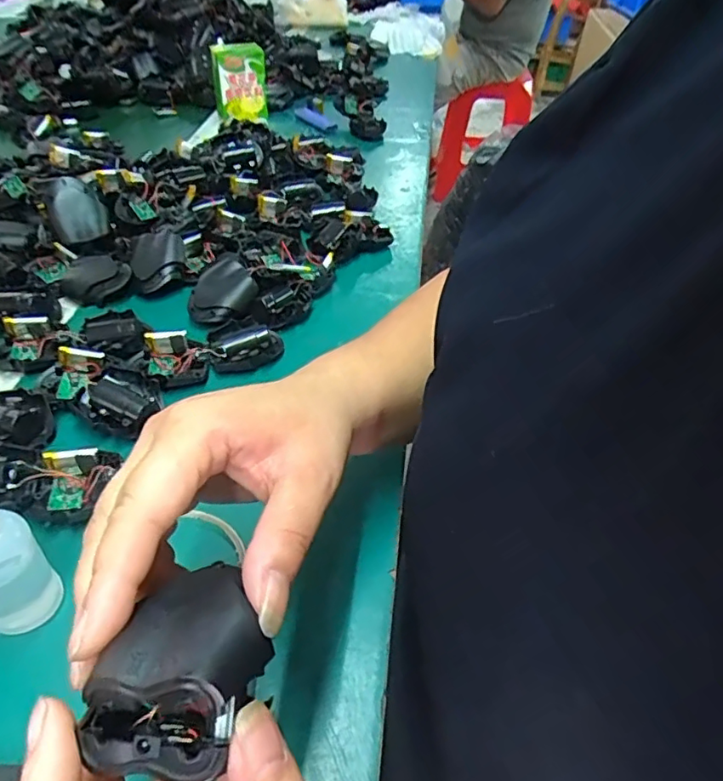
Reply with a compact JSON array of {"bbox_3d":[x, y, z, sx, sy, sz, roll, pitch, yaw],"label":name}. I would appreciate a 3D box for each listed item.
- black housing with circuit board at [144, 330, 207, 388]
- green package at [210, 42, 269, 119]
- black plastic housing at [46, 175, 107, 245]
[{"bbox_3d":[-0.145,-0.027,0.447,0.043,0.022,0.045,-16,46,-17],"label":"black housing with circuit board"},{"bbox_3d":[-0.168,-0.432,0.799,0.070,0.093,0.043,-14,46,-16],"label":"green package"},{"bbox_3d":[-0.274,-0.172,0.545,0.047,0.060,0.018,-23,13,-30],"label":"black plastic housing"}]

